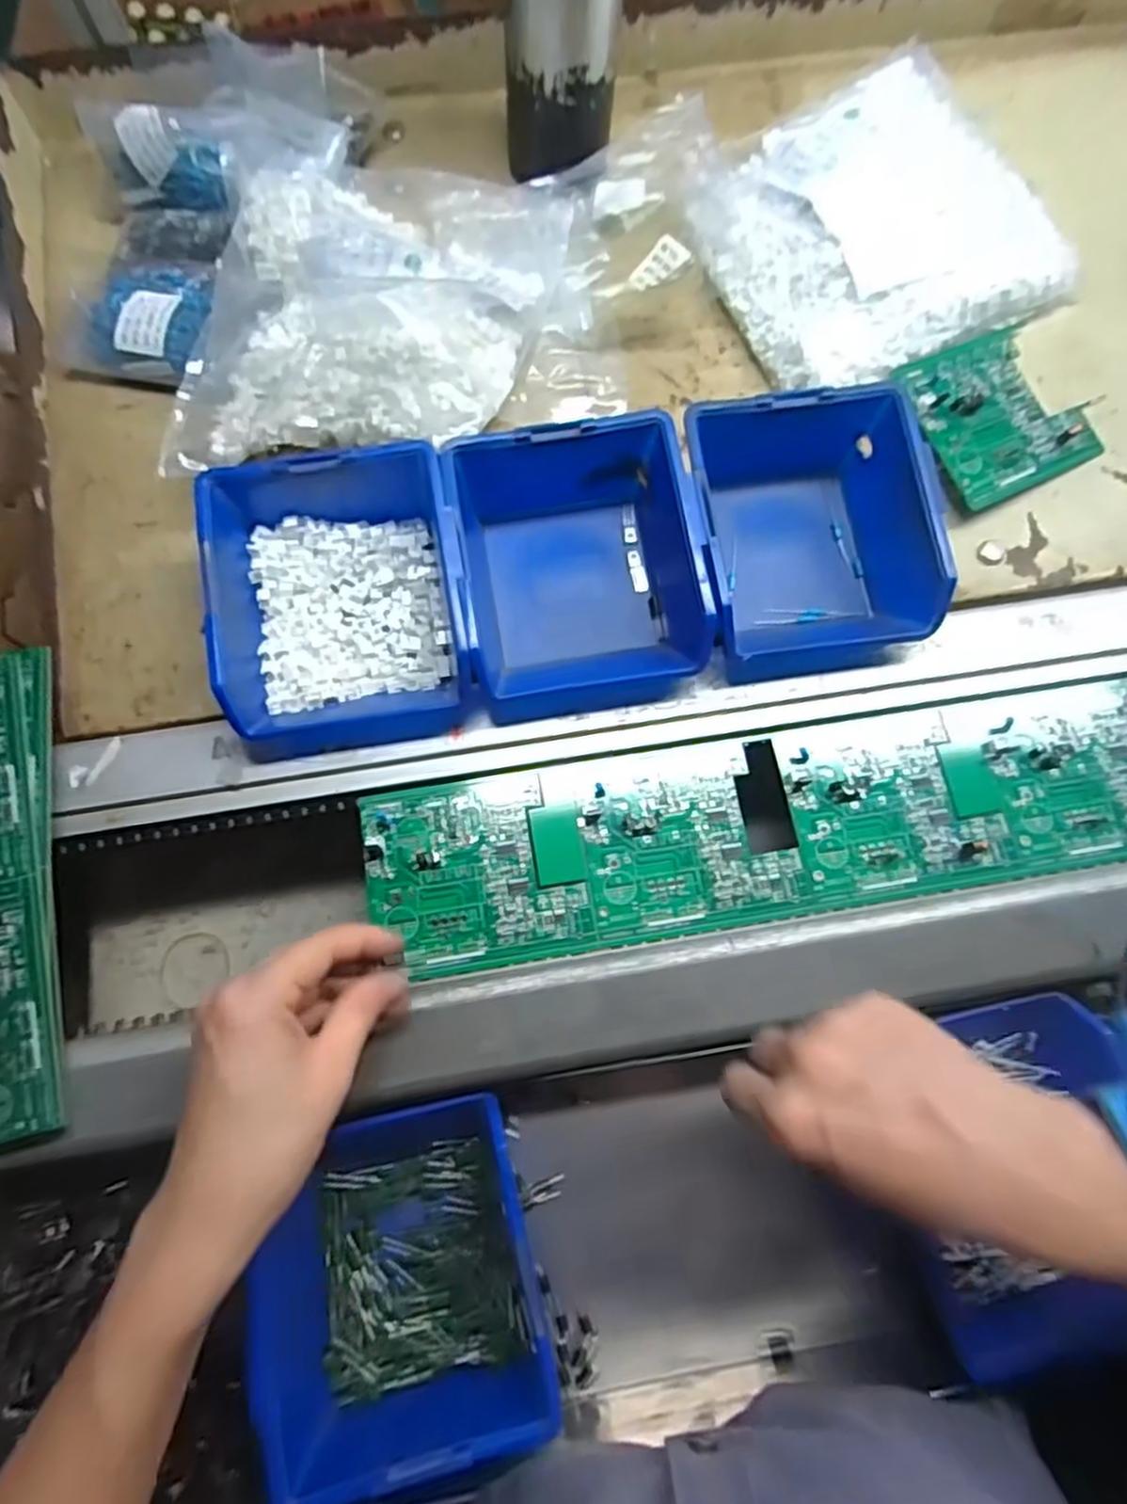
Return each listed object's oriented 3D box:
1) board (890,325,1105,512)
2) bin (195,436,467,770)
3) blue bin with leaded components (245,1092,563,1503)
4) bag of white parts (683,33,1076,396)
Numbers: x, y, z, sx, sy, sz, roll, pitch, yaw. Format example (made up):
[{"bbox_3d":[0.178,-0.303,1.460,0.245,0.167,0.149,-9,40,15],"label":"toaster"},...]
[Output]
[{"bbox_3d":[0.256,-0.200,0.445,0.107,0.011,0.096,-26,83,-16],"label":"board"},{"bbox_3d":[-0.110,-0.076,0.375,0.119,0.059,0.132,-10,73,-2],"label":"bin"},{"bbox_3d":[-0.069,0.243,0.345,0.118,0.062,0.140,-13,75,-5],"label":"blue bin with leaded components"},{"bbox_3d":[0.186,-0.319,0.461,0.194,0.053,0.178,-27,74,-7],"label":"bag of white parts"}]

